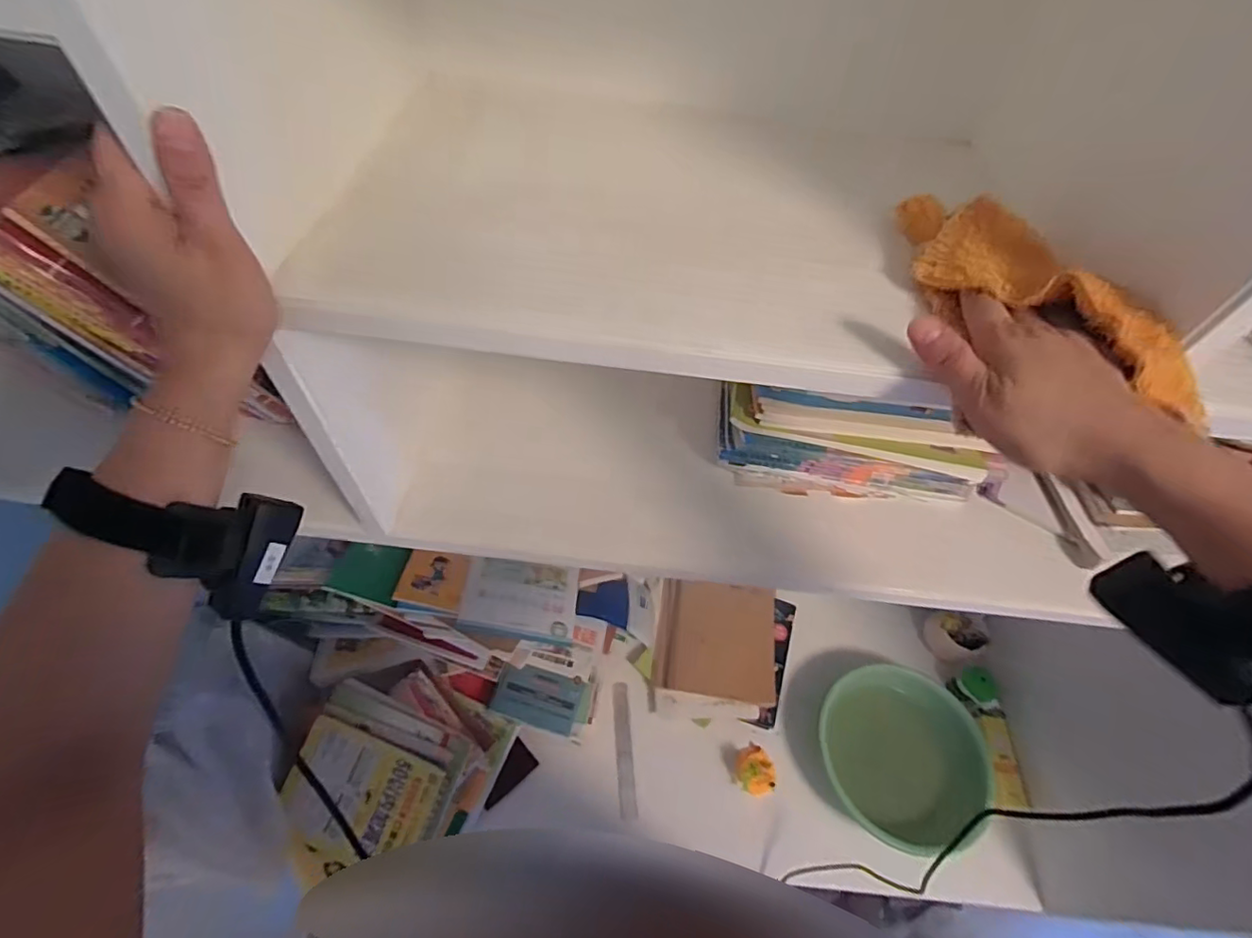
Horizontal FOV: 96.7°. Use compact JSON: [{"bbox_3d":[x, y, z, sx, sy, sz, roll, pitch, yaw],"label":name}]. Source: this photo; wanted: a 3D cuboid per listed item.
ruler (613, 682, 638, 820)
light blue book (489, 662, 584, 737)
[{"bbox_3d":[-0.002,0.501,0.999,0.027,0.006,0.216,-2,69,-6],"label":"ruler"},{"bbox_3d":[-0.152,0.393,0.961,0.143,0.012,0.092,17,74,-3],"label":"light blue book"}]

